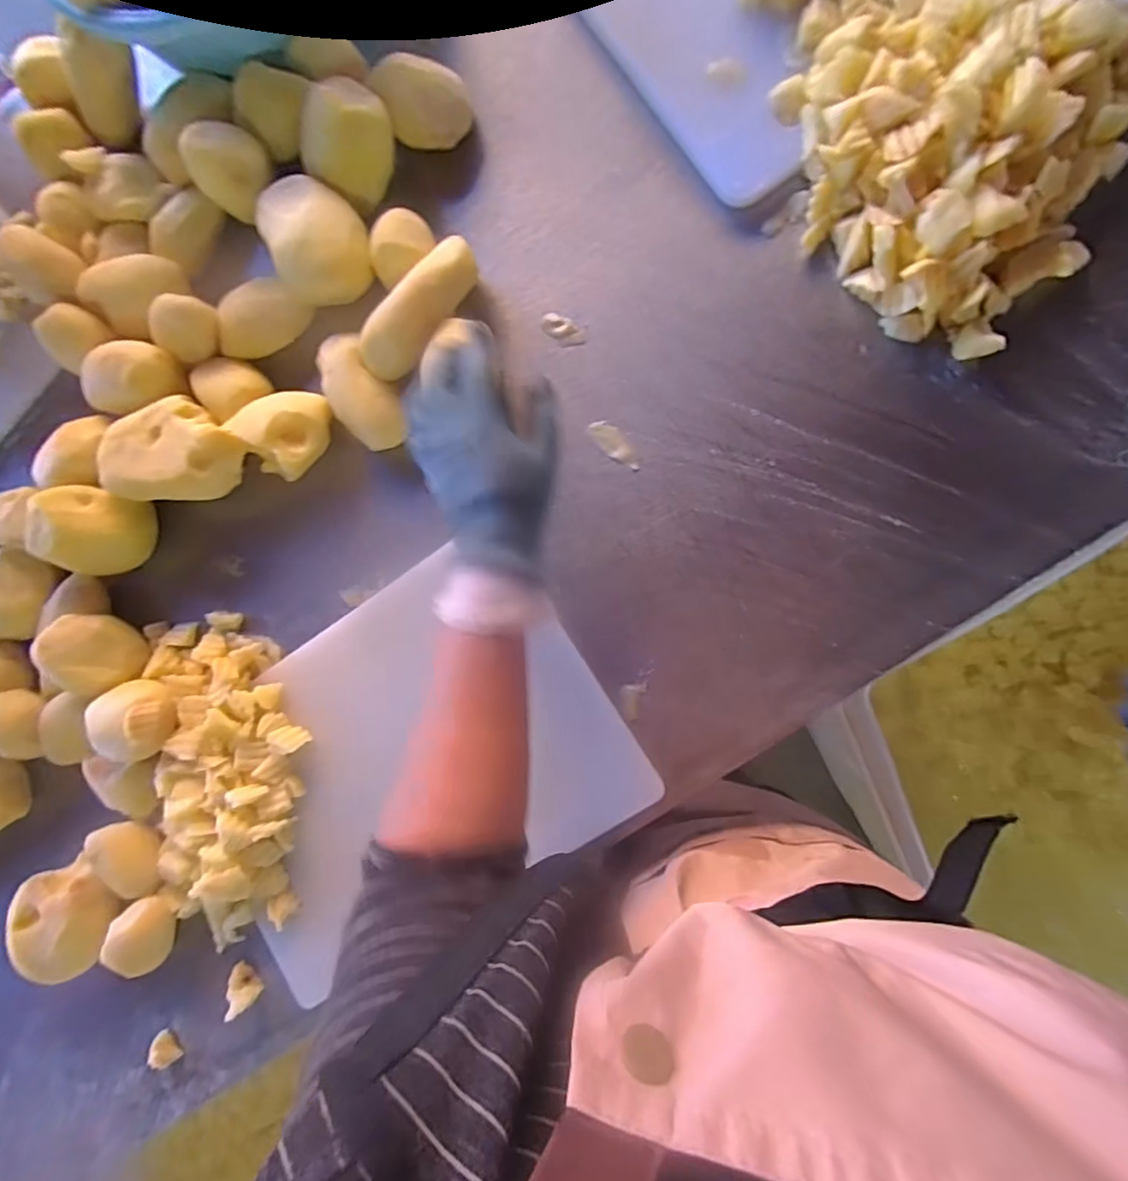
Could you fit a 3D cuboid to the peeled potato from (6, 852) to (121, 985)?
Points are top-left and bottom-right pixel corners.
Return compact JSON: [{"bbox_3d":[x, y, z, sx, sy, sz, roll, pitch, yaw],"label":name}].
[{"bbox_3d":[-0.416,0.277,0.484,0.072,0.054,0.089,-29,84,7],"label":"peeled potato"}]

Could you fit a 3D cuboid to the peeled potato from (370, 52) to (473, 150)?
[{"bbox_3d":[-0.112,-0.392,0.458,0.072,0.037,0.057,-18,89,-30],"label":"peeled potato"}]

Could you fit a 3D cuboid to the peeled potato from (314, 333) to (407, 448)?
[{"bbox_3d":[-0.166,-0.163,0.460,0.051,0.041,0.096,-35,82,6],"label":"peeled potato"}]

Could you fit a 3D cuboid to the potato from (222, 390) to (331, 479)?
[{"bbox_3d":[-0.228,-0.131,0.466,0.063,0.052,0.074,27,91,10],"label":"potato"}]

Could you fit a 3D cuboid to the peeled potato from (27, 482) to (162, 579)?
[{"bbox_3d":[-0.389,-0.048,0.474,0.068,0.084,0.070,6,88,10],"label":"peeled potato"}]

